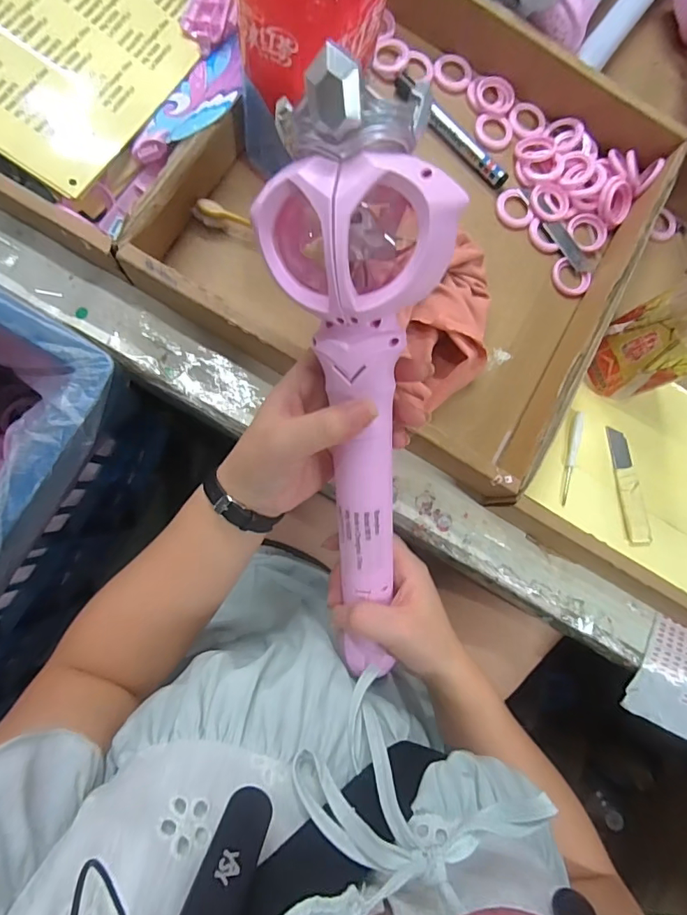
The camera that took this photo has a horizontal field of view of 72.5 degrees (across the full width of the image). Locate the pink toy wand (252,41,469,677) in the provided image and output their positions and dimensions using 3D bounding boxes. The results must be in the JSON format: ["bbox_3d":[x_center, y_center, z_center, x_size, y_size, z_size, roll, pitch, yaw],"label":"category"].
[{"bbox_3d":[0.009,-0.001,0.282,0.089,0.051,0.362,-7,120,-7],"label":"pink toy wand"}]

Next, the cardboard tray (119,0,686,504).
[{"bbox_3d":[0.075,-0.210,0.398,0.340,0.067,0.369,30,82,-3],"label":"cardboard tray"}]

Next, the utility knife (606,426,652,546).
[{"bbox_3d":[0.253,0.025,0.414,0.021,0.005,0.103,-6,85,-8],"label":"utility knife"}]

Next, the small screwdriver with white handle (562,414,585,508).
[{"bbox_3d":[0.203,0.001,0.414,0.010,0.008,0.084,14,82,-6],"label":"small screwdriver with white handle"}]

